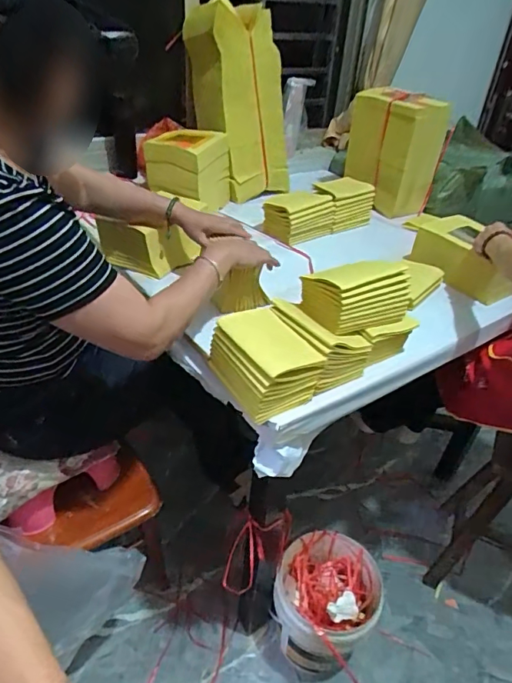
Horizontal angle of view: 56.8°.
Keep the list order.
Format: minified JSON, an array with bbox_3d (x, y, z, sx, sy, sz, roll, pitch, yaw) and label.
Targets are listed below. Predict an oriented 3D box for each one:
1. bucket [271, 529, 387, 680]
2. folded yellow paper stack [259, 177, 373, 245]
[{"bbox_3d":[0.169,0.651,1.181,0.239,0.221,0.240,3,37,-2],"label":"bucket"},{"bbox_3d":[0.177,-0.351,1.280,0.307,0.141,0.116,-10,39,-19],"label":"folded yellow paper stack"}]

